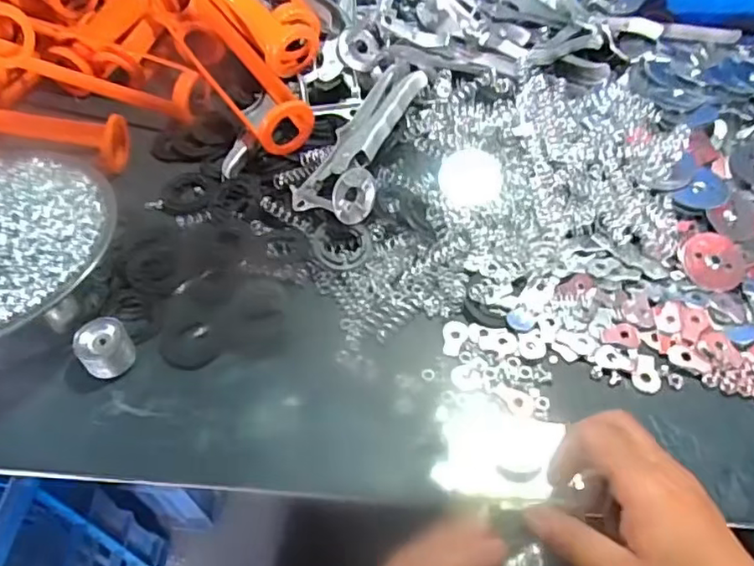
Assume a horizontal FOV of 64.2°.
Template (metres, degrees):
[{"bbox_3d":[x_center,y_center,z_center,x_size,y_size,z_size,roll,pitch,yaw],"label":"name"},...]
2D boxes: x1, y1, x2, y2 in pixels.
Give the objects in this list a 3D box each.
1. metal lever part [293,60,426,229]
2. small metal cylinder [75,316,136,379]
[{"bbox_3d":[-0.010,-0.127,0.519,0.065,0.039,0.178,18,55,16],"label":"metal lever part"},{"bbox_3d":[-0.192,0.047,0.427,0.035,0.032,0.031,-33,58,-21],"label":"small metal cylinder"}]

